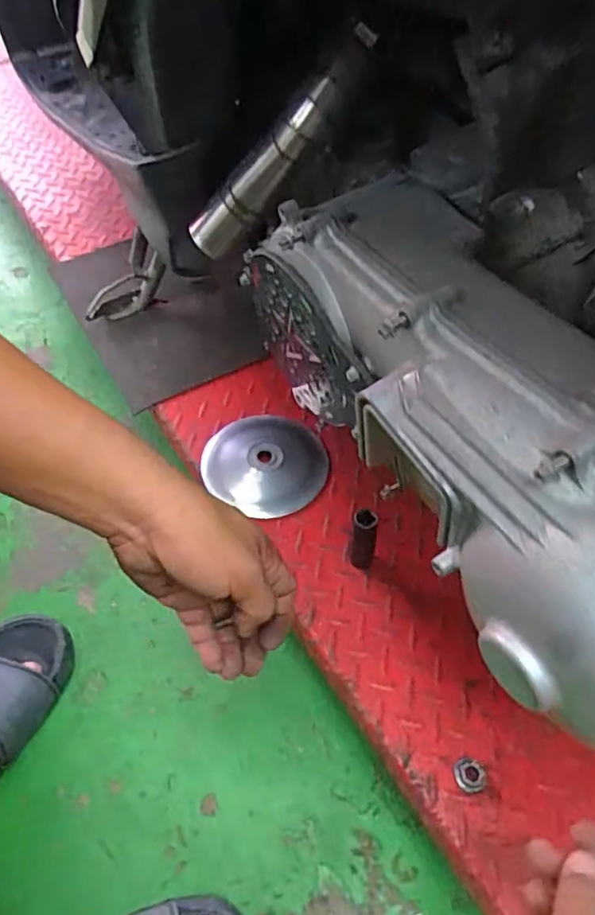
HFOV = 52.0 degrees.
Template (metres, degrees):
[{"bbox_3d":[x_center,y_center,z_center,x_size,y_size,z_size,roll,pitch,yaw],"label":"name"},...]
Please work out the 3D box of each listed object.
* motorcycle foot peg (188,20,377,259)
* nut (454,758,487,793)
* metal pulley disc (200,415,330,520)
[{"bbox_3d":[-0.019,-0.231,0.471,0.033,0.211,0.034,25,47,-30],"label":"motorcycle foot peg"},{"bbox_3d":[0.138,0.254,0.486,0.025,0.005,0.024,0,54,0],"label":"nut"},{"bbox_3d":[-0.033,0.002,0.666,0.132,0.015,0.129,0,54,0],"label":"metal pulley disc"}]

